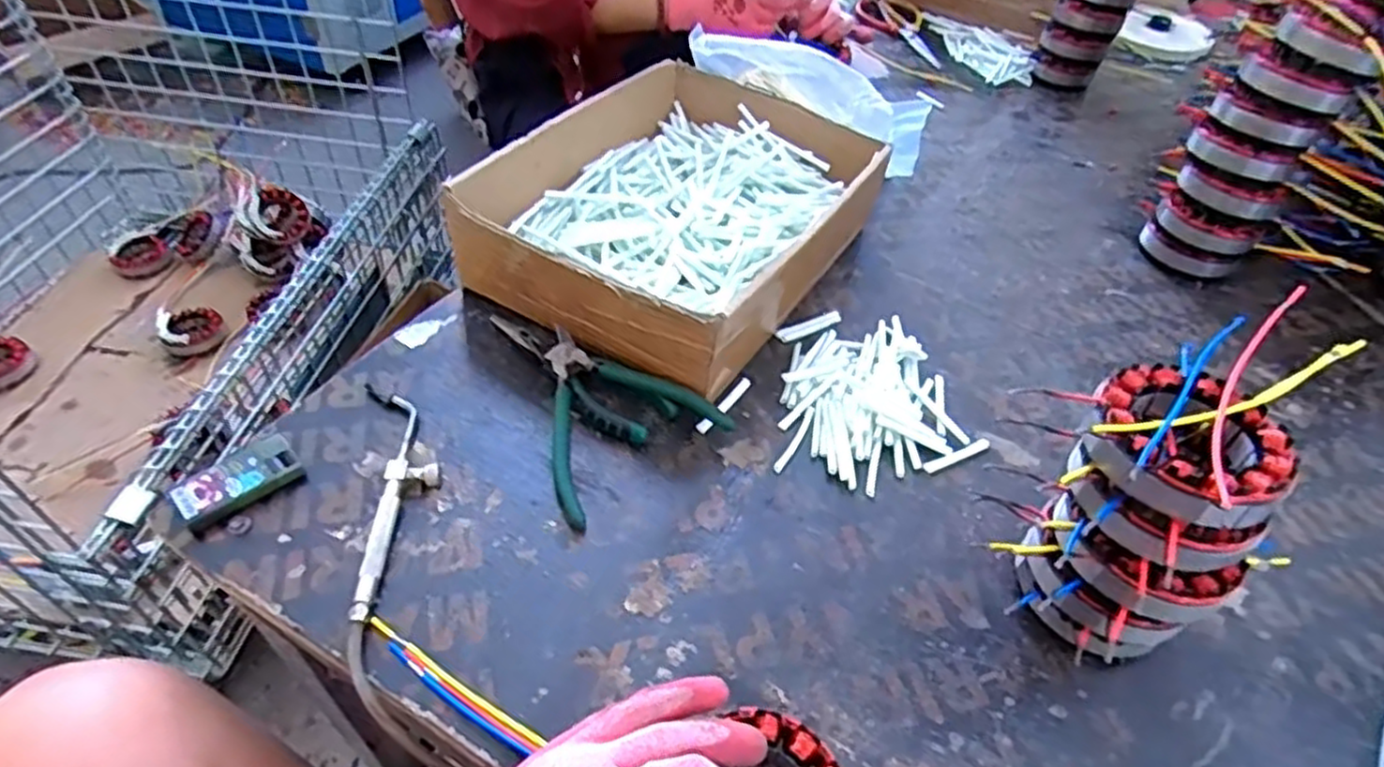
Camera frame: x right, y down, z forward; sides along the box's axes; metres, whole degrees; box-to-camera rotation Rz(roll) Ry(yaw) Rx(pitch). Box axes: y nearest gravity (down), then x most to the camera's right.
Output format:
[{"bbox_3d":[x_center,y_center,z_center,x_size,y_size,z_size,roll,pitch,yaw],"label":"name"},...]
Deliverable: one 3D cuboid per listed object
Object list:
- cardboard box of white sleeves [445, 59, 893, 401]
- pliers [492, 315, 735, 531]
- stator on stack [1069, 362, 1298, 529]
[{"bbox_3d":[-0.002,-0.146,0.628,0.238,0.093,0.332,28,50,19],"label":"cardboard box of white sleeves"},{"bbox_3d":[-0.077,0.002,0.516,0.125,0.032,0.173,-30,57,-29],"label":"pliers"},{"bbox_3d":[0.240,0.028,0.356,0.084,0.035,0.086,-22,53,-24],"label":"stator on stack"}]

